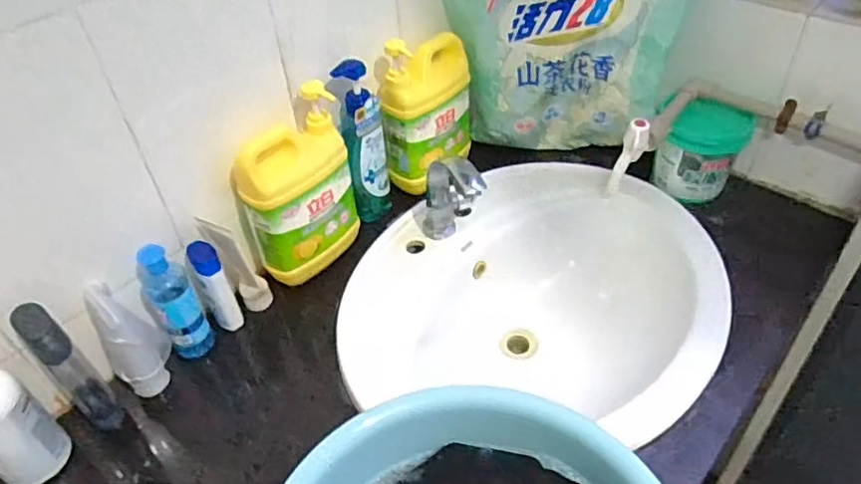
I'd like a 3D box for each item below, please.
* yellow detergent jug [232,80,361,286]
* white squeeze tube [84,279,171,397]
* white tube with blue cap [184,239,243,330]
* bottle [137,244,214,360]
[{"bbox_3d":[-0.169,-0.065,0.787,0.064,0.220,0.141,25,50,27],"label":"yellow detergent jug"},{"bbox_3d":[-0.339,0.110,0.699,0.078,0.135,0.062,32,54,32],"label":"white squeeze tube"},{"bbox_3d":[-0.265,0.058,0.760,0.034,0.123,0.036,-23,46,-19],"label":"white tube with blue cap"},{"bbox_3d":[-0.301,0.073,0.725,0.050,0.160,0.044,-25,47,-21],"label":"bottle"}]

